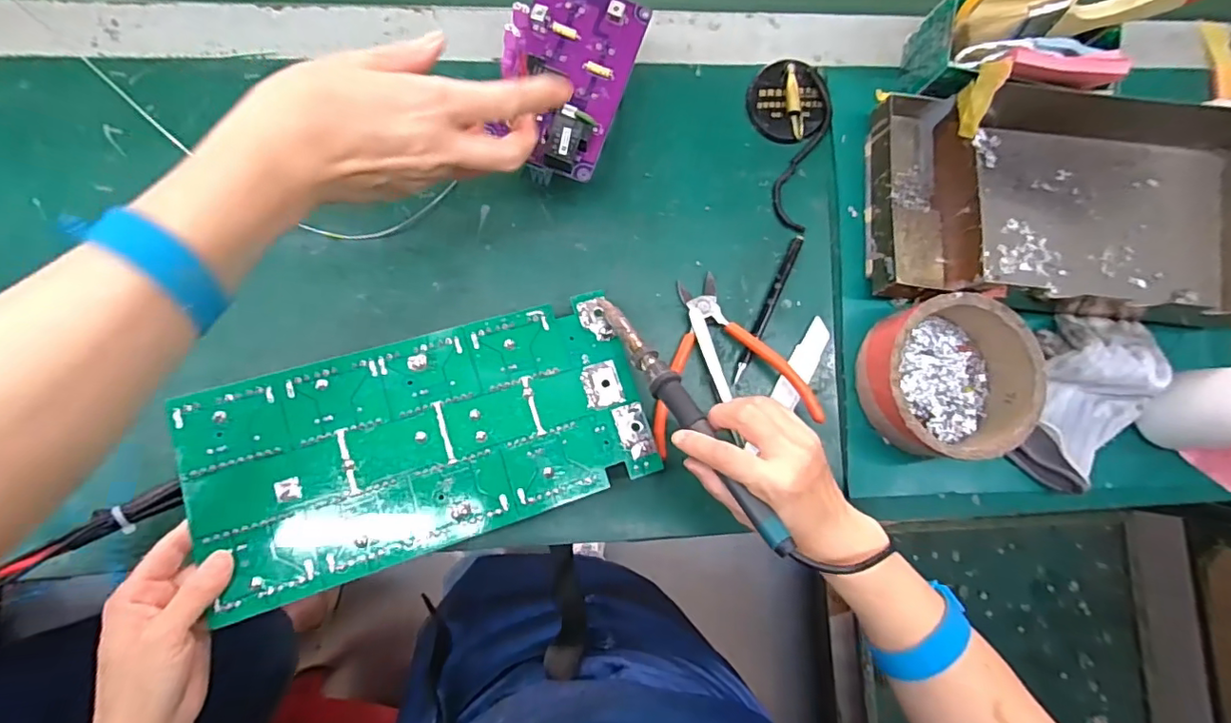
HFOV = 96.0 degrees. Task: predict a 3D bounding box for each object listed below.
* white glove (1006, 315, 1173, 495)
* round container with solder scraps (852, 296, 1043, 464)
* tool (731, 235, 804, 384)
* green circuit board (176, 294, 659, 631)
[{"bbox_3d":[0.389,0.031,0.447,0.084,0.040,0.149,16,83,-2],"label":"white glove"},{"bbox_3d":[0.260,0.013,0.436,0.116,0.052,0.117,0,84,-4],"label":"round container with solder scraps"},{"bbox_3d":[0.126,-0.044,0.455,0.009,0.006,0.133,26,83,-1],"label":"tool"},{"bbox_3d":[-0.119,0.050,0.370,0.287,0.015,0.136,-15,85,-16],"label":"green circuit board"}]

